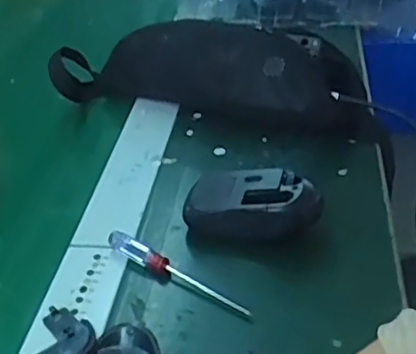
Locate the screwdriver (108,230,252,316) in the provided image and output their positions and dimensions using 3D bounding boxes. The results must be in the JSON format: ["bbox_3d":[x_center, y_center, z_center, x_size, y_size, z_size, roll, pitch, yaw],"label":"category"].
[{"bbox_3d":[-0.024,0.068,0.444,0.129,0.016,0.012,21,42,31],"label":"screwdriver"}]

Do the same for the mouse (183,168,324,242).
[{"bbox_3d":[0.033,0.024,0.476,0.103,0.043,0.050,5,36,13],"label":"mouse"}]

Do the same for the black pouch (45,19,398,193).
[{"bbox_3d":[0.007,-0.103,0.617,0.336,0.090,0.088,11,37,19],"label":"black pouch"}]

